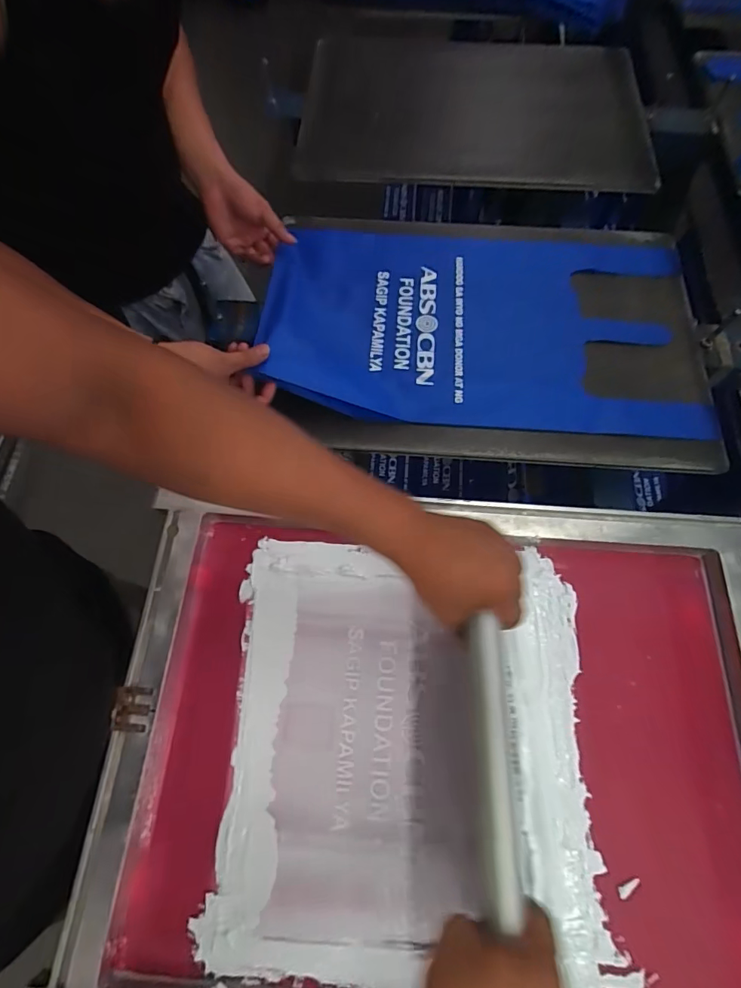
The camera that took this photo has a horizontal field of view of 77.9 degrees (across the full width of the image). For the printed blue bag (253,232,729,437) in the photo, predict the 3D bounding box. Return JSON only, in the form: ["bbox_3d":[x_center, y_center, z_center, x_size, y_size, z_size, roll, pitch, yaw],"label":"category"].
[{"bbox_3d":[0.147,-0.237,0.605,0.538,0.070,0.310,4,69,3],"label":"printed blue bag"}]

